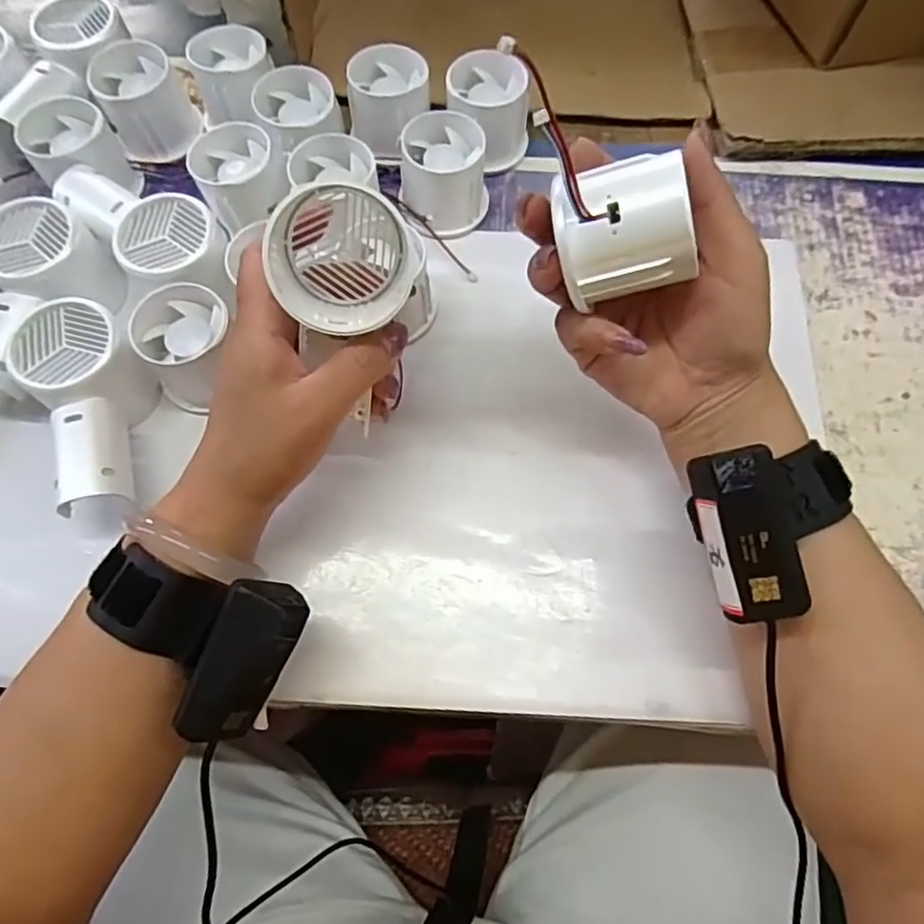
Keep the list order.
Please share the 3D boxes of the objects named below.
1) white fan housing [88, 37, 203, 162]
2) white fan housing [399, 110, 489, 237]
[{"bbox_3d":[-0.208,-0.239,0.420,0.052,0.043,0.059,-19,71,-7],"label":"white fan housing"},{"bbox_3d":[-0.012,-0.180,0.402,0.053,0.046,0.061,-2,70,-1],"label":"white fan housing"}]

